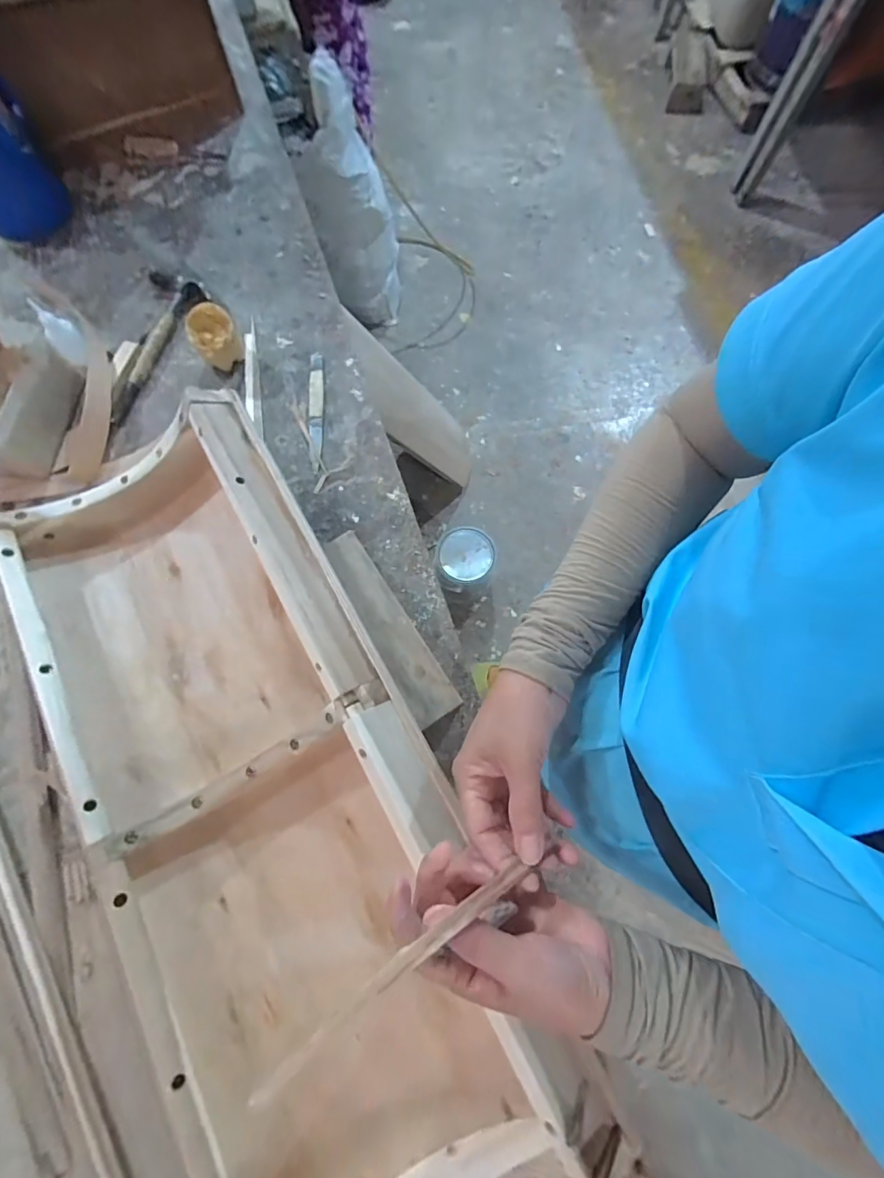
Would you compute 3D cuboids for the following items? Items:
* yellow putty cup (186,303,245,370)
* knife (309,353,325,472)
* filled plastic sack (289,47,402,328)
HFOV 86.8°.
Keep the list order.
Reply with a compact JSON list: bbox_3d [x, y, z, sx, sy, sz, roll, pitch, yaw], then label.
[{"bbox_3d":[-0.281,-0.310,0.584,0.056,0.048,0.063,-26,75,-7],"label":"yellow putty cup"},{"bbox_3d":[-0.159,-0.227,0.591,0.019,0.013,0.164,-4,73,0],"label":"knife"},{"bbox_3d":[-0.244,-1.117,1.390,0.181,0.599,0.299,12,75,3],"label":"filled plastic sack"}]

